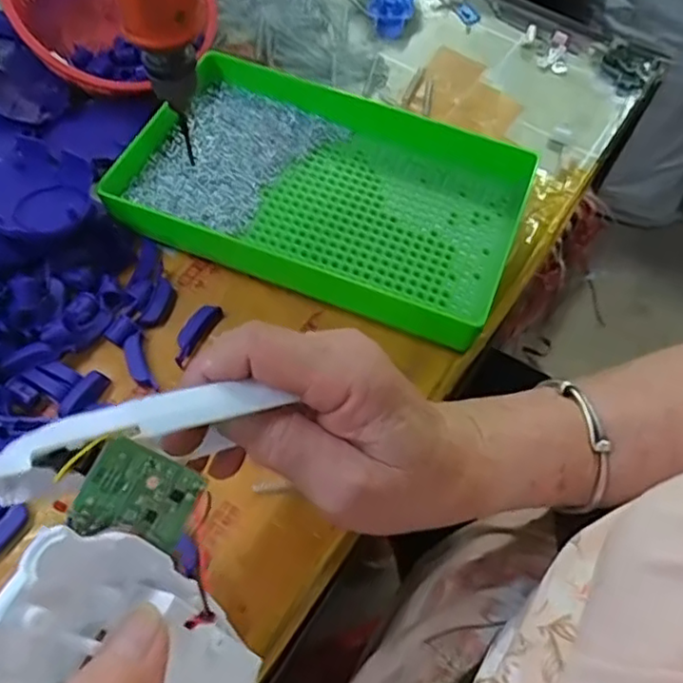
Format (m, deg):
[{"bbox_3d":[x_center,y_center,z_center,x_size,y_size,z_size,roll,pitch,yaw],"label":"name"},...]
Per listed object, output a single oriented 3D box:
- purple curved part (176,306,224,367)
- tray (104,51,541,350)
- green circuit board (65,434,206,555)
[{"bbox_3d":[-0.086,-0.005,0.377,0.013,0.007,0.043,27,61,13],"label":"purple curved part"},{"bbox_3d":[-0.012,-0.099,0.416,0.251,0.037,0.152,20,60,9],"label":"tray"},{"bbox_3d":[-0.070,0.055,0.227,0.041,0.004,0.032,37,72,-33],"label":"green circuit board"}]

